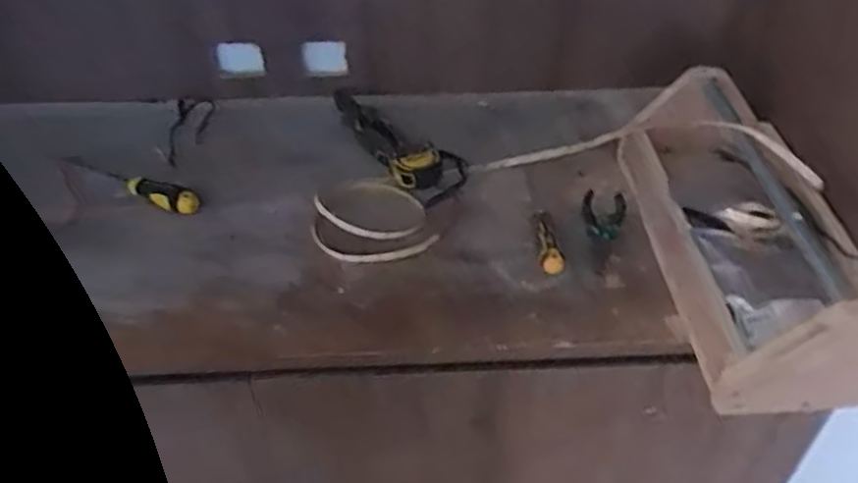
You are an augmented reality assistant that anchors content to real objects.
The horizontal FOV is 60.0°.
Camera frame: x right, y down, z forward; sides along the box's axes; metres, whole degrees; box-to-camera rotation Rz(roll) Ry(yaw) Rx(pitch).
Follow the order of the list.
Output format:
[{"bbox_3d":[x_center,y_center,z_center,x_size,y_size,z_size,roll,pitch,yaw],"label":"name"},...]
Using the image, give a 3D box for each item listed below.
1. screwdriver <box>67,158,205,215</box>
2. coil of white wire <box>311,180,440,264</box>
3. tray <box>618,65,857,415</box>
[{"bbox_3d":[-0.418,-0.086,1.034,0.243,0.032,0.037,21,46,22],"label":"screwdriver"},{"bbox_3d":[-0.082,-0.041,0.973,0.152,0.037,0.155,0,42,0],"label":"coil of white wire"},{"bbox_3d":[0.376,-0.016,0.898,0.212,0.158,0.454,-3,42,-3],"label":"tray"}]

